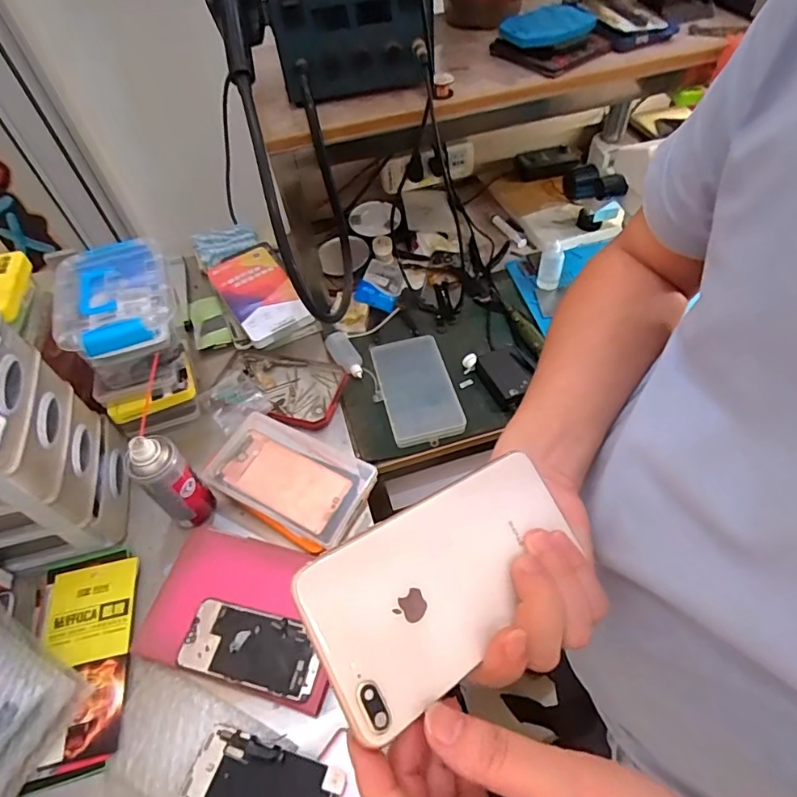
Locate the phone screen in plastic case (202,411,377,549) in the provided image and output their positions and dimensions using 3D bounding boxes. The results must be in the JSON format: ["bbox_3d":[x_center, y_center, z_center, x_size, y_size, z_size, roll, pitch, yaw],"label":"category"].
[{"bbox_3d":[-0.130,0.096,0.620,0.188,0.034,0.112,22,59,20],"label":"phone screen in plastic case"}]

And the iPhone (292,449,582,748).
[{"bbox_3d":[0.027,0.084,0.249,0.150,0.006,0.075,-21,77,-36],"label":"iPhone"}]

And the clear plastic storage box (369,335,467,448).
[{"bbox_3d":[0.025,-0.016,0.732,0.105,0.020,0.174,-13,54,-4],"label":"clear plastic storage box"}]

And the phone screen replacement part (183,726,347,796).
[{"bbox_3d":[-0.121,0.336,0.442,0.140,0.011,0.068,5,46,20],"label":"phone screen replacement part"}]

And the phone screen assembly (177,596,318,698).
[{"bbox_3d":[-0.148,0.250,0.514,0.144,0.008,0.067,10,56,13],"label":"phone screen assembly"}]

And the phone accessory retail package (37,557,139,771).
[{"bbox_3d":[-0.323,0.261,0.530,0.088,0.010,0.186,-15,54,-5],"label":"phone accessory retail package"}]

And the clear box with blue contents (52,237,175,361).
[{"bbox_3d":[-0.339,-0.120,0.622,0.124,0.046,0.168,-21,55,-9],"label":"clear box with blue contents"}]

